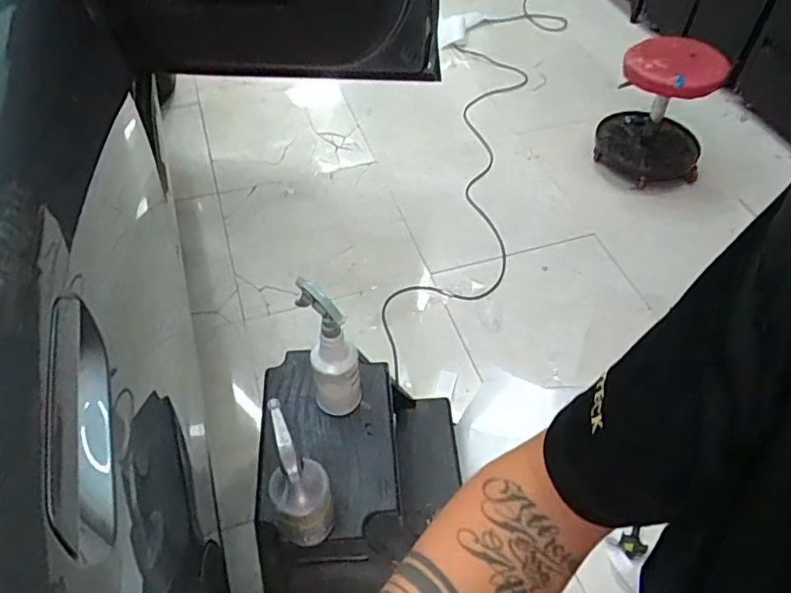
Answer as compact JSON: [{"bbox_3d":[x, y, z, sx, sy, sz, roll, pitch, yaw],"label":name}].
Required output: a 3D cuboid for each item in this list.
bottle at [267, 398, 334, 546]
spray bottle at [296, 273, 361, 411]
[{"bbox_3d":[-0.151,0.282,0.891,0.084,0.295,0.111,-15,53,-13],"label":"bottle"},{"bbox_3d":[-0.111,0.116,1.042,0.087,0.353,0.083,-7,51,-7],"label":"spray bottle"}]

